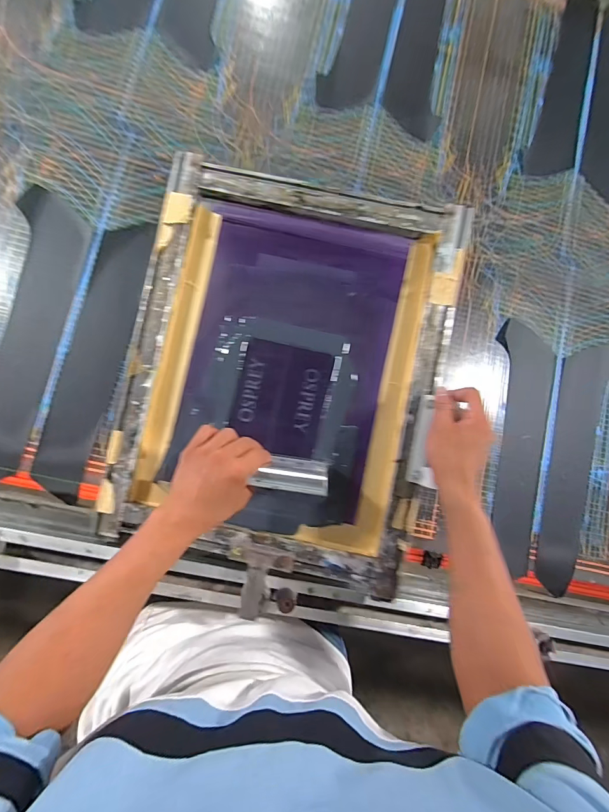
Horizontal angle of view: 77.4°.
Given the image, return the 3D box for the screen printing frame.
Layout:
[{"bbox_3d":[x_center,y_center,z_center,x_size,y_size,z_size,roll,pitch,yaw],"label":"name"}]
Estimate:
[{"bbox_3d":[-0.034,-0.029,0.538,0.419,0.039,0.561,12,88,3],"label":"screen printing frame"}]

